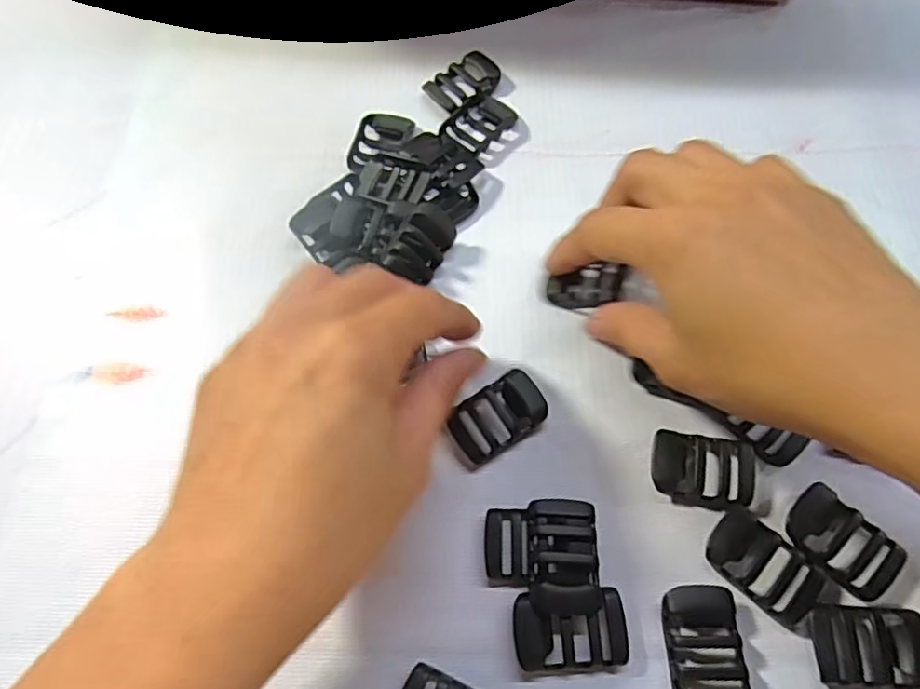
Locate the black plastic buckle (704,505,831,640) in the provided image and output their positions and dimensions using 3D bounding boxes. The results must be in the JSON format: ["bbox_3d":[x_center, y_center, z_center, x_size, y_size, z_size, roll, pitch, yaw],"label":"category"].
[{"bbox_3d":[0.110,0.078,0.207,0.042,0.006,0.026,40,73,17],"label":"black plastic buckle"}]

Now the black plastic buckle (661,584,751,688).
[{"bbox_3d":[0.084,0.103,0.199,0.025,0.006,0.038,-3,66,0],"label":"black plastic buckle"}]

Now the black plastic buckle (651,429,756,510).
[{"bbox_3d":[0.092,0.048,0.222,0.038,0.008,0.026,8,67,5],"label":"black plastic buckle"}]

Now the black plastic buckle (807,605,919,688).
[{"bbox_3d":[0.139,0.103,0.197,0.039,0.008,0.026,2,66,3],"label":"black plastic buckle"}]

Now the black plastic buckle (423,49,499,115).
[{"bbox_3d":[0.004,-0.137,0.305,0.041,0.006,0.025,-40,71,-14],"label":"black plastic buckle"}]

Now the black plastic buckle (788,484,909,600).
[{"bbox_3d":[0.138,0.071,0.211,0.025,0.005,0.037,-41,71,-15],"label":"black plastic buckle"}]

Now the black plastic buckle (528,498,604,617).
[{"bbox_3d":[0.037,0.076,0.211,0.024,0.010,0.039,1,66,2],"label":"black plastic buckle"}]

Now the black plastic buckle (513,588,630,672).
[{"bbox_3d":[0.038,0.098,0.202,0.038,0.008,0.023,-4,66,0],"label":"black plastic buckle"}]

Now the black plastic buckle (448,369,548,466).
[{"bbox_3d":[0.015,0.029,0.233,0.039,0.009,0.024,-32,69,-11],"label":"black plastic buckle"}]

